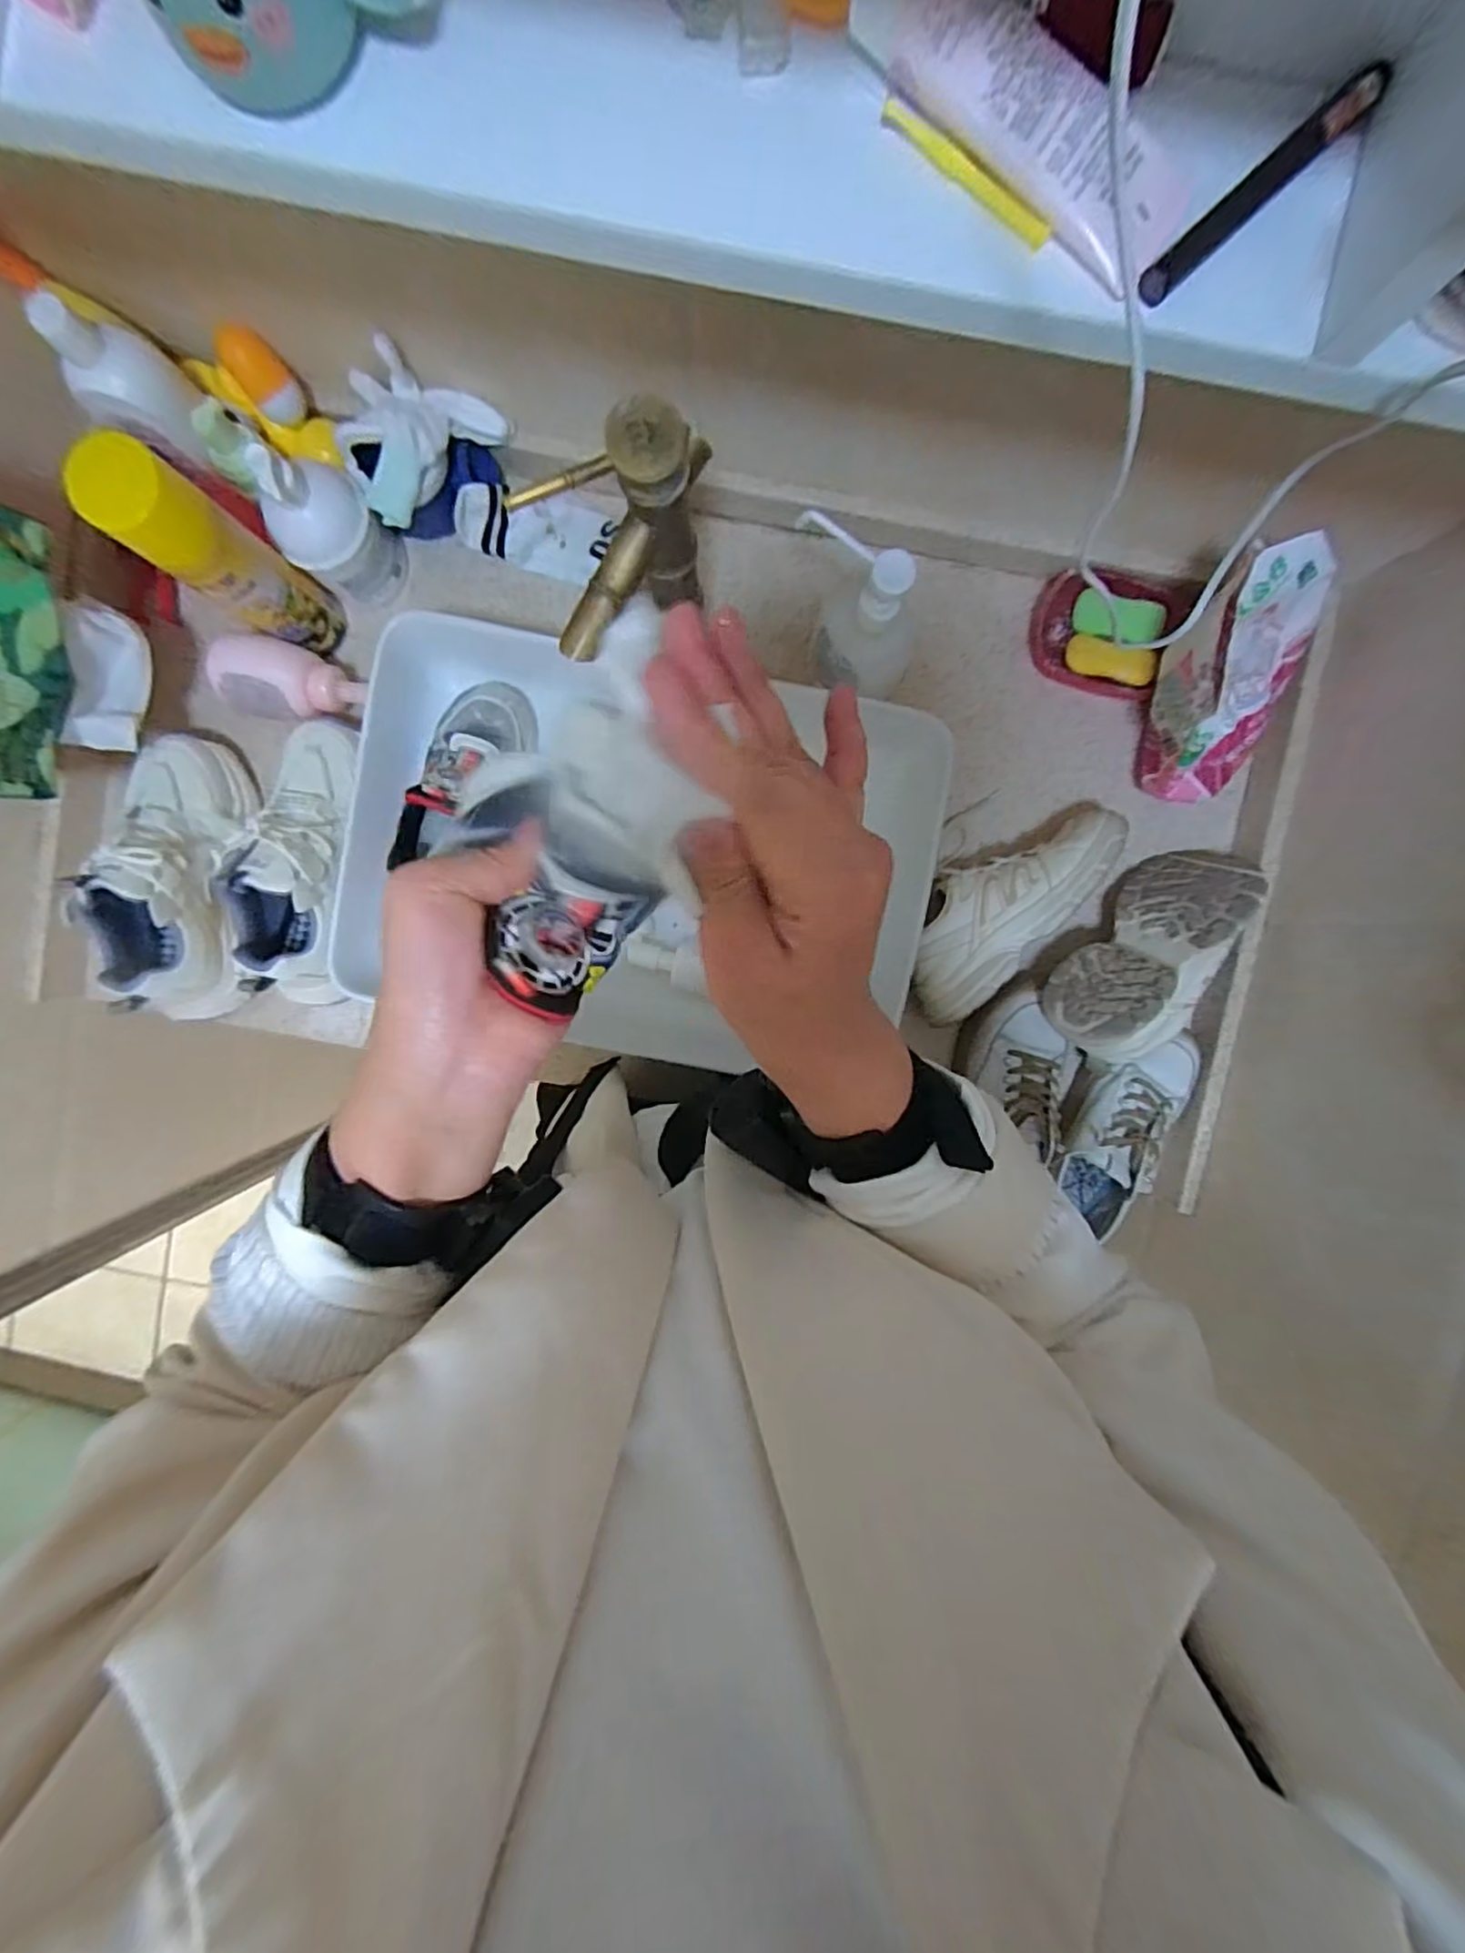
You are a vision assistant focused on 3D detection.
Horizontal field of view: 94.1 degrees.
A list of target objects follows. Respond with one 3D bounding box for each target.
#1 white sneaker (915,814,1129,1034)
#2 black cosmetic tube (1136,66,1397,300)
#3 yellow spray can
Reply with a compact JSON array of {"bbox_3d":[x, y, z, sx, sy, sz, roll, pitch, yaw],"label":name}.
[{"bbox_3d":[0.245,-0.069,0.634,0.091,0.101,0.231,40,94,-3],"label":"white sneaker"},{"bbox_3d":[0.210,-0.314,0.271,0.111,0.013,0.014,-40,93,3],"label":"black cosmetic tube"},{"bbox_3d":[-0.402,-0.330,0.547,0.050,0.221,0.063,31,94,-2],"label":"yellow spray can"}]

